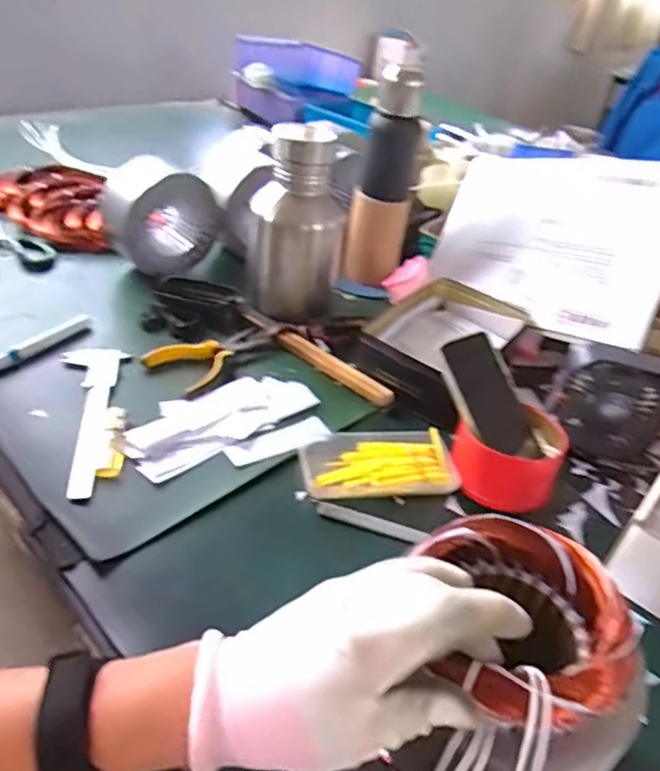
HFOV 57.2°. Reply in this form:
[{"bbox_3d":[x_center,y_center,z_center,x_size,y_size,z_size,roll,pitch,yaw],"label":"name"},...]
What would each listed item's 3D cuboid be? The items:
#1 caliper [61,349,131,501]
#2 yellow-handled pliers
[{"bbox_3d":[-0.252,0.028,0.611,0.066,0.012,0.221,0,39,-10],"label":"caliper"},{"bbox_3d":[-0.127,-0.038,0.711,0.160,0.013,0.074,-21,46,-31],"label":"yellow-handled pliers"}]

